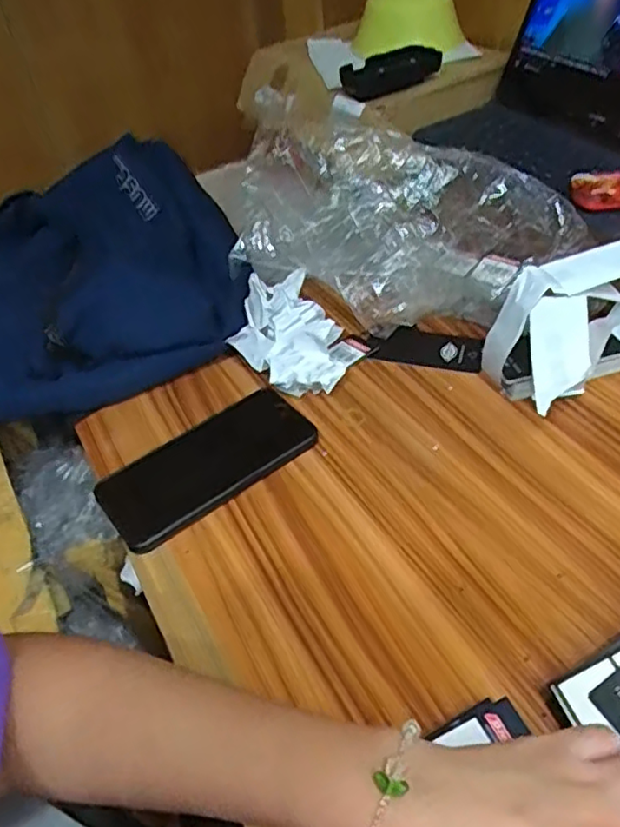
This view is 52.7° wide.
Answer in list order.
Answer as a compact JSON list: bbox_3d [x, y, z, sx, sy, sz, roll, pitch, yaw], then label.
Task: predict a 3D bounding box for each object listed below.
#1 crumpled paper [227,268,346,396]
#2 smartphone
[{"bbox_3d":[-0.020,-0.072,0.567,0.092,0.055,0.123,-4,44,3],"label":"crumpled paper"},{"bbox_3d":[-0.079,0.040,0.492,0.166,0.016,0.076,-32,49,-23],"label":"smartphone"}]

